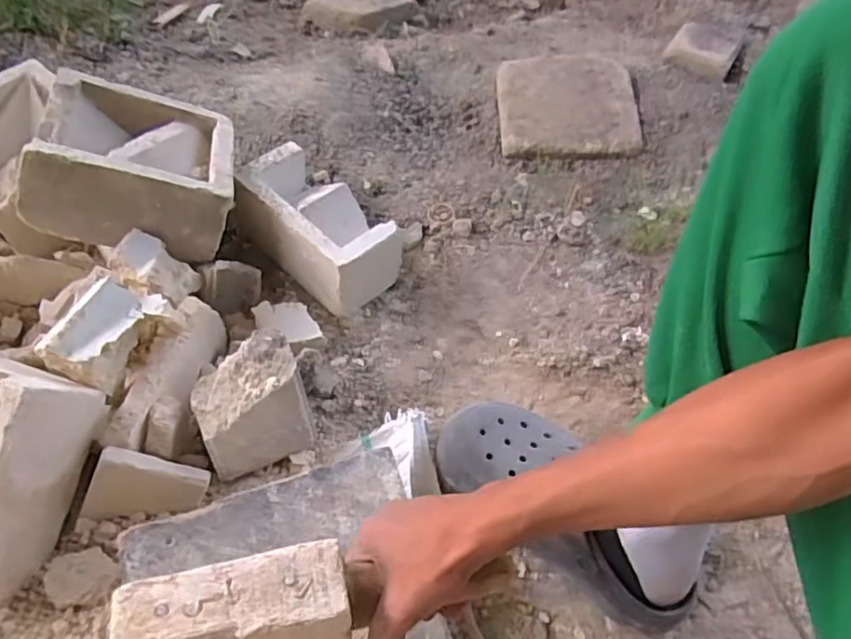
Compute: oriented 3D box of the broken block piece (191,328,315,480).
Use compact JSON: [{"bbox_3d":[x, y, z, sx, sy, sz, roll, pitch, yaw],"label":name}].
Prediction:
[{"bbox_3d":[-0.175,0.091,0.649,0.103,0.099,0.101,-18,60,-17],"label":"broken block piece"}]

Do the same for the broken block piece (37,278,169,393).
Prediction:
[{"bbox_3d":[-0.314,0.012,0.618,0.072,0.045,0.097,30,63,-19],"label":"broken block piece"}]

